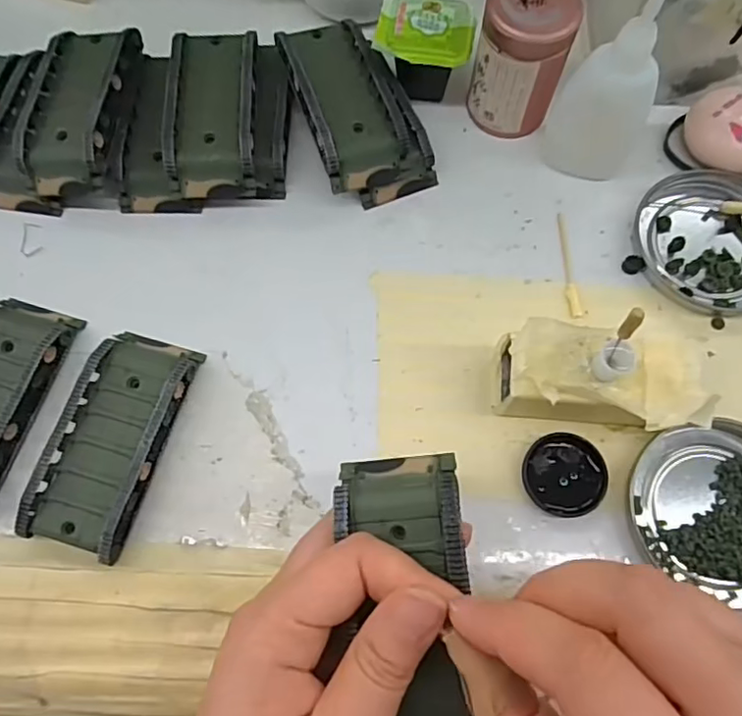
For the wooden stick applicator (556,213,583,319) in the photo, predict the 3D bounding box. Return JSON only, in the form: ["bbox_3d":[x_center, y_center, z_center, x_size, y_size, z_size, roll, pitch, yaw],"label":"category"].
[{"bbox_3d":[0.099,-0.048,0.294,0.006,0.004,0.059,-3,70,-1],"label":"wooden stick applicator"}]

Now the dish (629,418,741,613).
[{"bbox_3d":[0.153,0.067,0.250,0.074,0.007,0.077,0,70,0],"label":"dish"}]

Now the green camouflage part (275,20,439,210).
[{"bbox_3d":[-0.010,-0.132,0.308,0.056,0.035,0.098,-22,72,-8],"label":"green camouflage part"}]

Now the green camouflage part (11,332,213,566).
[{"bbox_3d":[-0.114,0.034,0.258,0.043,0.019,0.095,15,71,5],"label":"green camouflage part"}]

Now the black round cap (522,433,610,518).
[{"bbox_3d":[0.085,0.051,0.256,0.035,0.007,0.035,0,70,0],"label":"black round cap"}]

